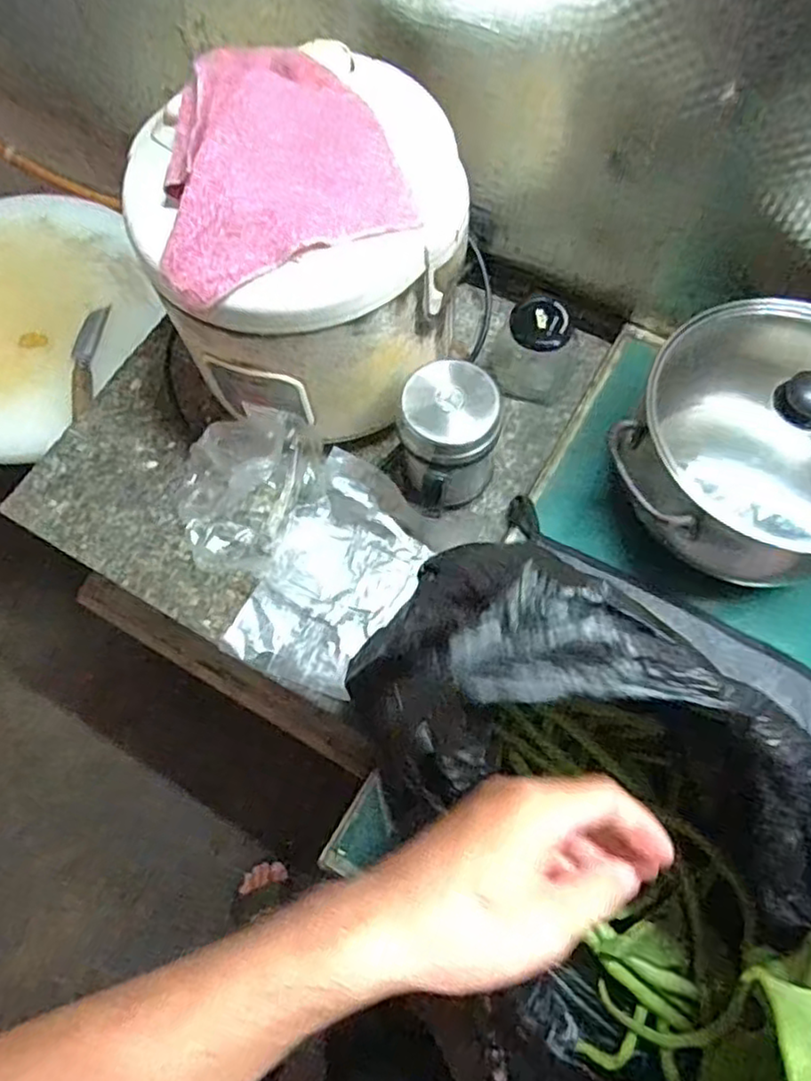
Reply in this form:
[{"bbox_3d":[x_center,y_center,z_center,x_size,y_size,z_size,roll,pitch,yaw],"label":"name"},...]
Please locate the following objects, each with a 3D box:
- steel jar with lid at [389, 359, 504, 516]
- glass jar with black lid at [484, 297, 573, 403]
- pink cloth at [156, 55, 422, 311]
[{"bbox_3d":[0.036,-0.083,0.598,0.082,0.133,0.080,0,69,1],"label":"steel jar with lid"},{"bbox_3d":[0.123,-0.187,0.658,0.080,0.088,0.069,19,71,8],"label":"glass jar with black lid"},{"bbox_3d":[-0.103,-0.275,0.485,0.174,0.052,0.182,-19,70,-6],"label":"pink cloth"}]

